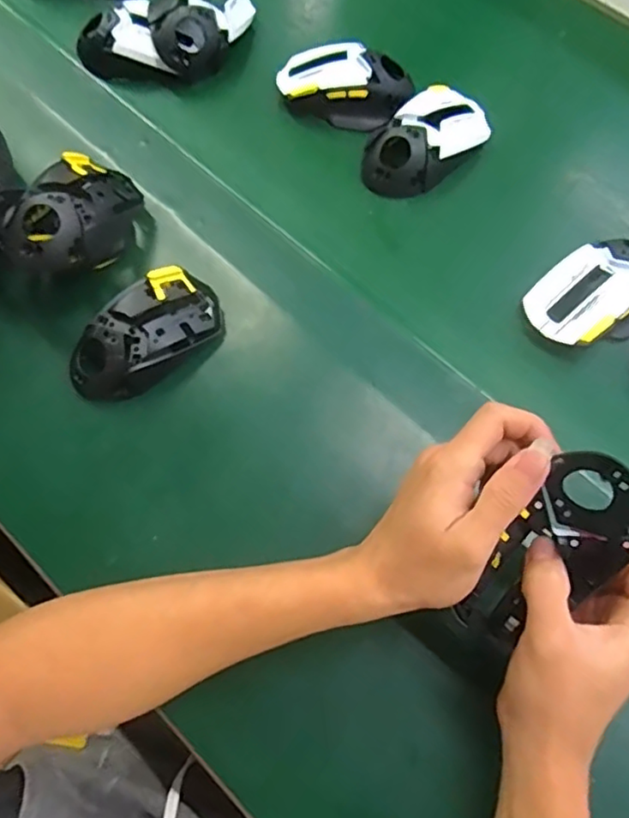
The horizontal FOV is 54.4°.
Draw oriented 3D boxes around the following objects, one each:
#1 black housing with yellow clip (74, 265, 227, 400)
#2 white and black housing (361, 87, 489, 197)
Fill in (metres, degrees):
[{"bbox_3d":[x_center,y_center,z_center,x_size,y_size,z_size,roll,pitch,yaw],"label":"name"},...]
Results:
[{"bbox_3d":[-0.128,-0.056,0.456,0.122,0.037,0.066,-38,74,-11],"label":"black housing with yellow clip"},{"bbox_3d":[0.093,-0.226,0.515,0.115,0.034,0.061,-40,74,-12],"label":"white and black housing"}]

